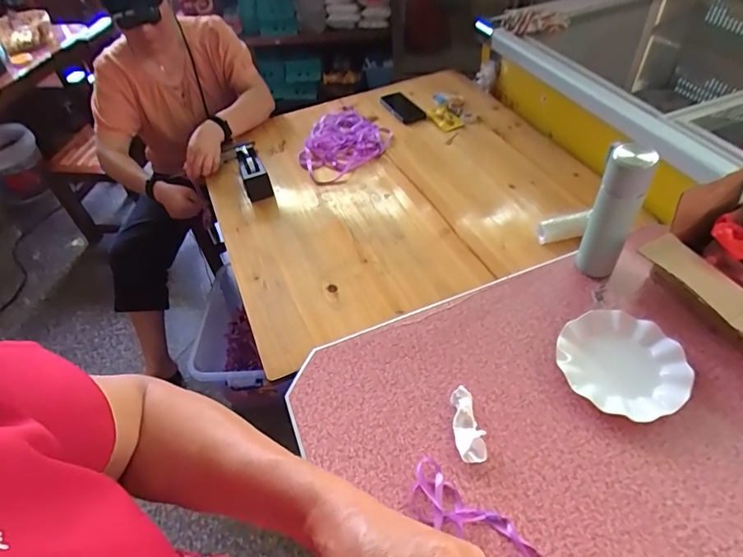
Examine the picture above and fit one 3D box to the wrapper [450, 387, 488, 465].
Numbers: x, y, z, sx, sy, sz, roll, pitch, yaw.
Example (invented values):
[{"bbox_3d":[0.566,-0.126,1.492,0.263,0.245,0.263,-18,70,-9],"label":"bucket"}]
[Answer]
[{"bbox_3d":[0.140,0.213,0.674,0.039,0.020,0.108,-5,48,2],"label":"wrapper"}]

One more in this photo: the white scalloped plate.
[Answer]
[{"bbox_3d":[0.383,0.128,0.707,0.180,0.022,0.169,-3,48,4],"label":"white scalloped plate"}]

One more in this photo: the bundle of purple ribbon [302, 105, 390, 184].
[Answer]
[{"bbox_3d":[-0.088,-0.366,1.233,0.243,0.033,0.232,-36,54,-23],"label":"bundle of purple ribbon"}]

